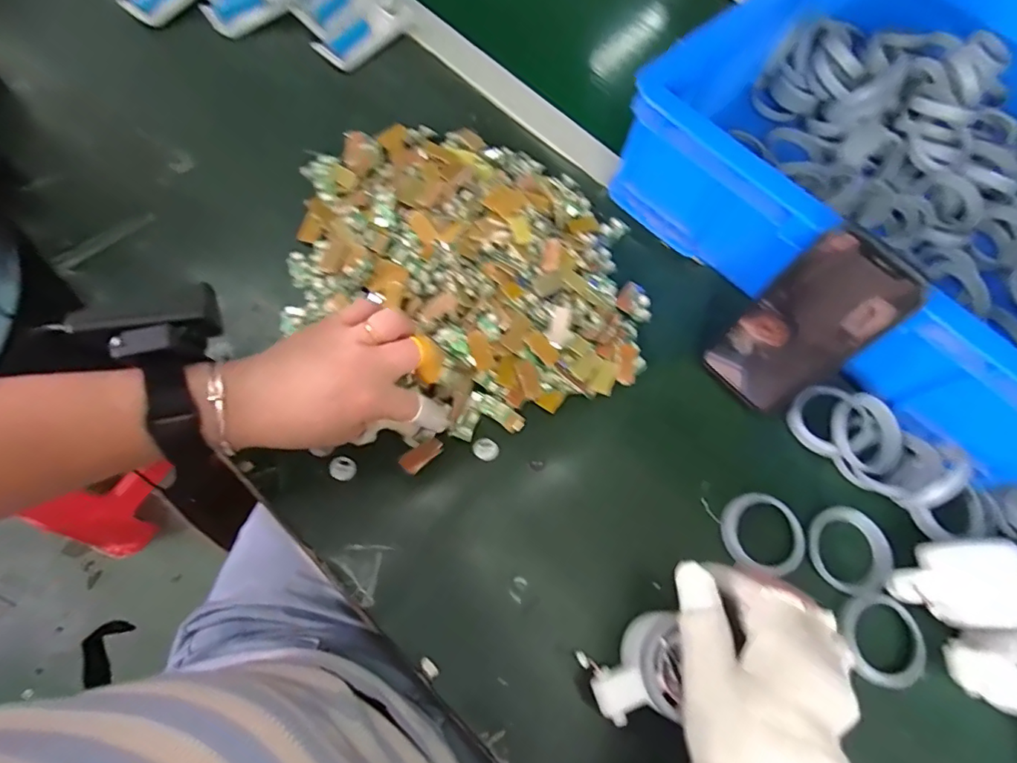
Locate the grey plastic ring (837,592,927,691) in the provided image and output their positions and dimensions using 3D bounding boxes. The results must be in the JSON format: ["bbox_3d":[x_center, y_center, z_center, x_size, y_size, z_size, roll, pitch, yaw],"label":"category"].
[{"bbox_3d":[0.263,0.181,0.361,0.055,0.010,0.058,2,69,-4],"label":"grey plastic ring"}]

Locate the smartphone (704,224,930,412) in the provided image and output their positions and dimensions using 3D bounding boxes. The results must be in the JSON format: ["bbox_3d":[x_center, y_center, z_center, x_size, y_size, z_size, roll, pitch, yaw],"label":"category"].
[{"bbox_3d":[0.214,-0.038,0.375,0.075,0.145,0.011,42,47,9],"label":"smartphone"}]

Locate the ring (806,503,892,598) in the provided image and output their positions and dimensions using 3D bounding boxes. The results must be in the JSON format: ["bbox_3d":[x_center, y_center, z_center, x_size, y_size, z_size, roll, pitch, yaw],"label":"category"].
[{"bbox_3d":[0.255,0.127,0.390,0.058,0.011,0.063,2,69,-4],"label":"ring"}]

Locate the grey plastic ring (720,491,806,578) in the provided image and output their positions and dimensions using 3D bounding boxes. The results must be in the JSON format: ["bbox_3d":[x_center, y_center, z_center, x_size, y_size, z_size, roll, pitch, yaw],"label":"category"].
[{"bbox_3d":[0.192,0.113,0.385,0.062,0.007,0.057,2,69,-4],"label":"grey plastic ring"}]

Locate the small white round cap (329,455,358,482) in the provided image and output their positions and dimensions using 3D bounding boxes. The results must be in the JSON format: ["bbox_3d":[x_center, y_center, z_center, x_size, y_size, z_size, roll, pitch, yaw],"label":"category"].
[{"bbox_3d":[-0.122,0.064,0.381,0.019,0.004,0.018,2,69,-4],"label":"small white round cap"}]

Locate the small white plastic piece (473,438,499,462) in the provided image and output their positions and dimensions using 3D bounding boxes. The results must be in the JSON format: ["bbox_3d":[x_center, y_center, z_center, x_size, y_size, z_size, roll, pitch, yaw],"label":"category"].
[{"bbox_3d":[-0.017,0.051,0.392,0.019,0.004,0.016,33,70,8],"label":"small white plastic piece"}]

